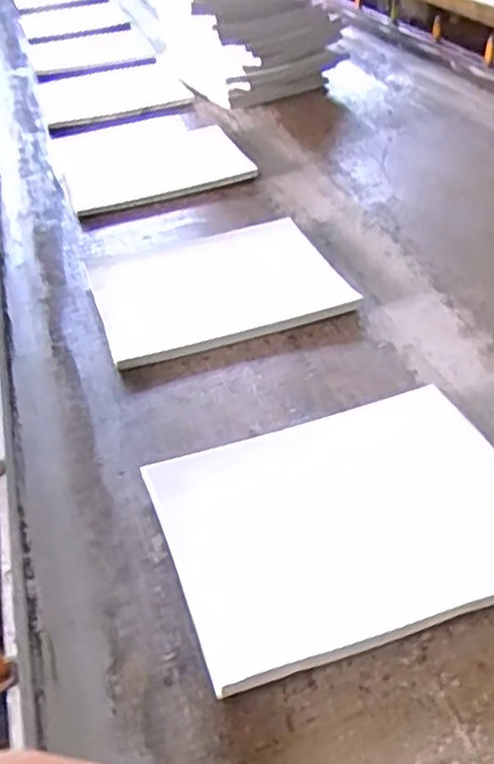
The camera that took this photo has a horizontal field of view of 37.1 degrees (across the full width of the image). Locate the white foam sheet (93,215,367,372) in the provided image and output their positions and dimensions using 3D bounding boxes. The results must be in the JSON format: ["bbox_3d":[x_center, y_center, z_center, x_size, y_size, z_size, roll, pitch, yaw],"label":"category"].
[{"bbox_3d":[-0.039,-0.108,0.837,0.259,0.020,0.220,-17,39,-12],"label":"white foam sheet"}]

